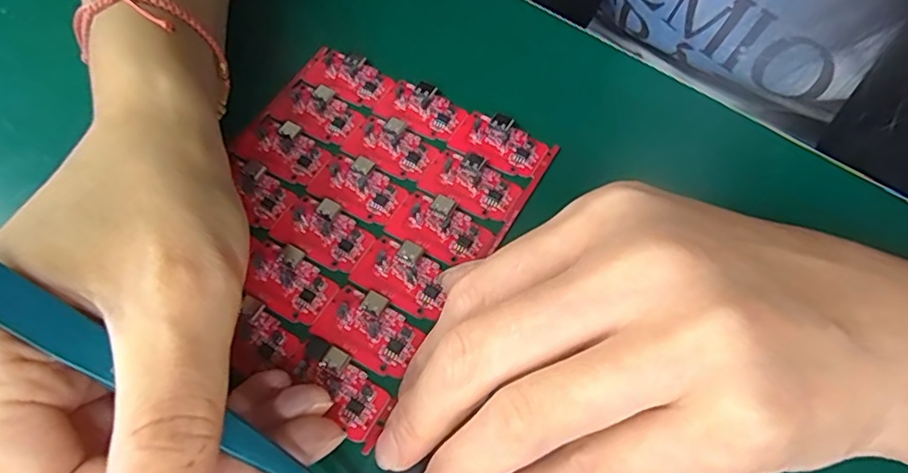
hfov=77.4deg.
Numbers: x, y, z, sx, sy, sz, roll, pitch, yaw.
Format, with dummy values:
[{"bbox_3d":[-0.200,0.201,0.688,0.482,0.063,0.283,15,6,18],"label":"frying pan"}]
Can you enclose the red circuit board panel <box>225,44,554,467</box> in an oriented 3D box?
[{"bbox_3d":[-0.041,-0.012,0.212,0.111,0.004,0.126,26,65,16],"label":"red circuit board panel"}]

